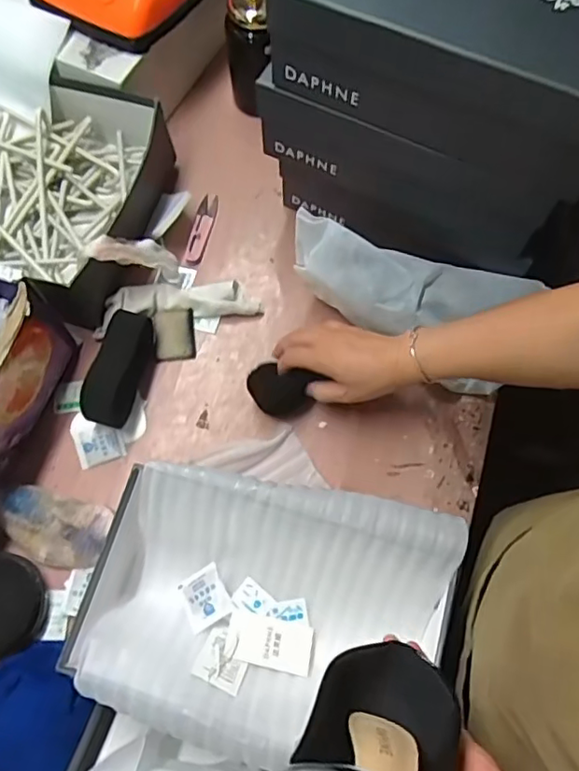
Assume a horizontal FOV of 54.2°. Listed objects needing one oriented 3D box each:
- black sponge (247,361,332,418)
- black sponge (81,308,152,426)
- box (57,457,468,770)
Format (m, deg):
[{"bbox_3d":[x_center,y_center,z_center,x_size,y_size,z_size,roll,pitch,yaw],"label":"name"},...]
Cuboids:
[{"bbox_3d":[-0.011,0.007,0.610,0.069,0.012,0.051,14,87,-9],"label":"black sponge"},{"bbox_3d":[-0.183,-0.019,0.602,0.050,0.041,0.122,12,70,4],"label":"black sponge"},{"bbox_3d":[-0.041,0.291,0.473,0.305,0.092,0.411,11,70,4],"label":"box"}]

